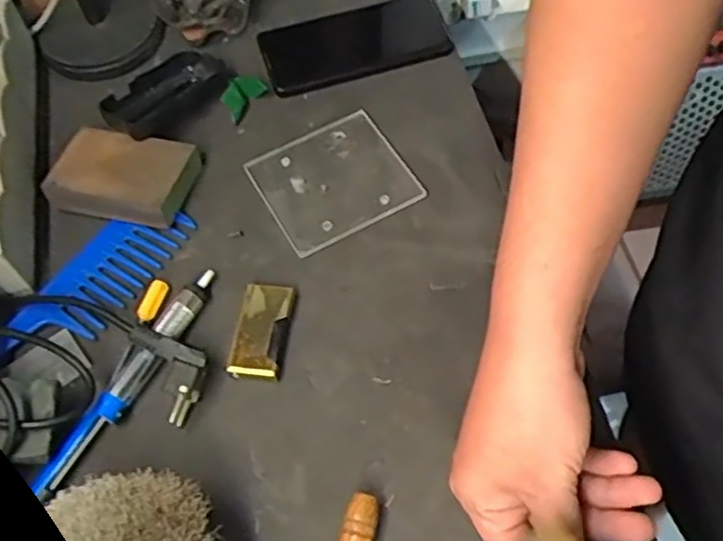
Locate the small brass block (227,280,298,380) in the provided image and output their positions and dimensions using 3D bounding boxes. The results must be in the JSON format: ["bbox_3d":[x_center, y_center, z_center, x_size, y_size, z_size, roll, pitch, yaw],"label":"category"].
[{"bbox_3d":[-0.069,0.041,0.496,0.036,0.014,0.068,6,60,6],"label":"small brass block"}]

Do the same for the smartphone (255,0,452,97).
[{"bbox_3d":[-0.008,-0.208,0.641,0.165,0.012,0.082,-17,60,-7],"label":"smartphone"}]

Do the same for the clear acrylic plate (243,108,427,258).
[{"bbox_3d":[-0.022,-0.072,0.568,0.112,0.007,0.102,-28,61,-11],"label":"clear acrylic plate"}]

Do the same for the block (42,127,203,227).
[{"bbox_3d":[-0.185,-0.073,0.562,0.103,0.031,0.070,11,60,9],"label":"block"}]

